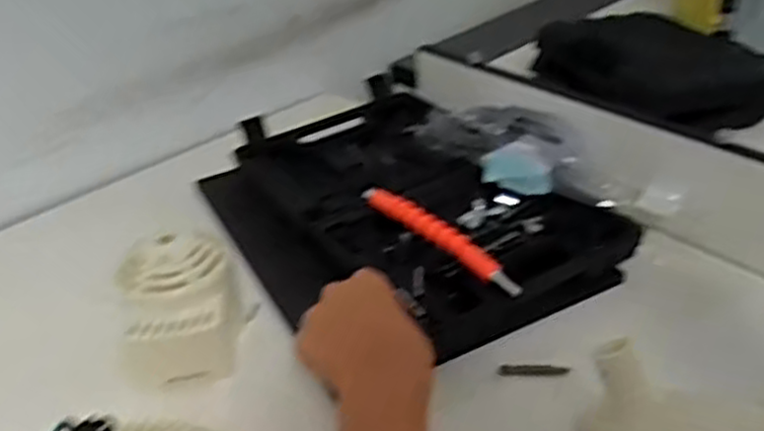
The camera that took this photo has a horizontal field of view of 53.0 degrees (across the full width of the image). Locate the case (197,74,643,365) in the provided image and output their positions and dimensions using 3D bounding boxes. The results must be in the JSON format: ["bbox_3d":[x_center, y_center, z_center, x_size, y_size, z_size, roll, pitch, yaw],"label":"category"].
[{"bbox_3d":[0.005,-0.014,0.667,0.247,0.055,0.350,-22,38,-23],"label":"case"}]

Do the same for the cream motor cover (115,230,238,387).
[{"bbox_3d":[-0.145,0.063,0.546,0.080,0.076,0.083,-9,35,-7],"label":"cream motor cover"}]

